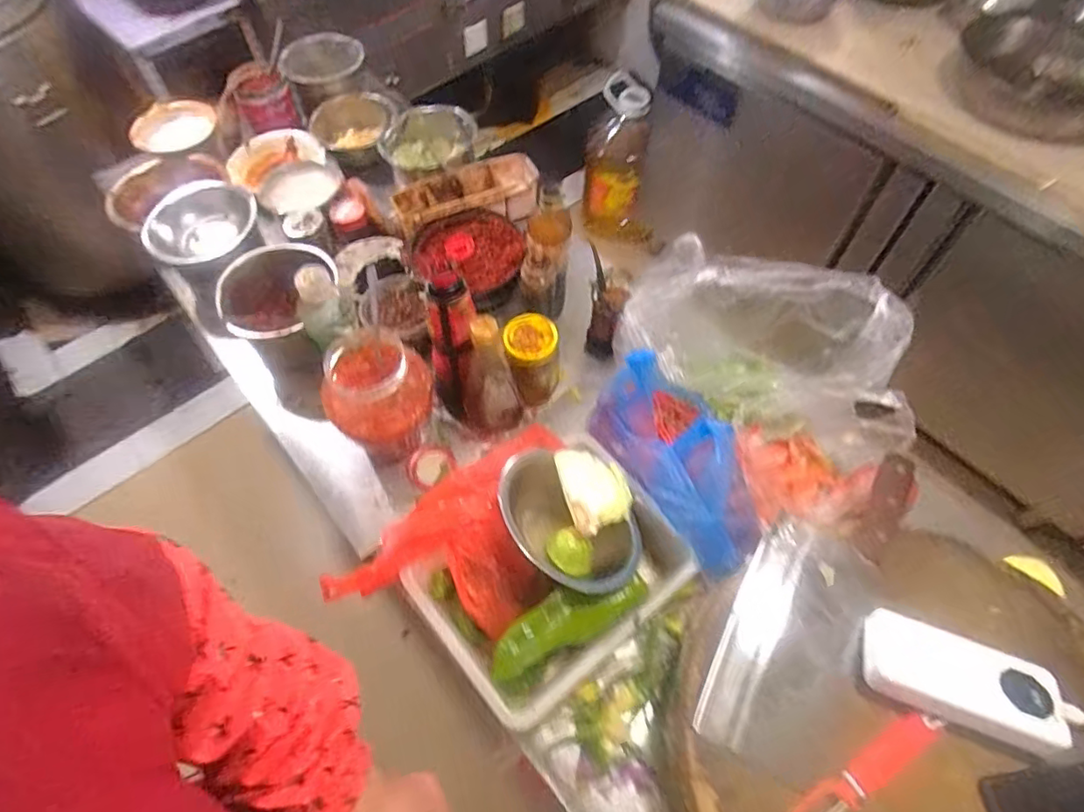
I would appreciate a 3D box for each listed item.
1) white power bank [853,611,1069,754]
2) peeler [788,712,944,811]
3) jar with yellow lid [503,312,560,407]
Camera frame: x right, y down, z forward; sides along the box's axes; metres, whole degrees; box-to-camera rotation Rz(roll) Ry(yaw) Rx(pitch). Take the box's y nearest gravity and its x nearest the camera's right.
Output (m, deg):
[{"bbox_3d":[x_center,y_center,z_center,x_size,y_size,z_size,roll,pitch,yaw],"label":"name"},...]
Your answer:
[{"bbox_3d":[0.359,0.232,0.504,0.151,0.025,0.066,17,61,11],"label":"white power bank"},{"bbox_3d":[0.265,0.302,0.478,0.165,0.014,0.027,-26,62,-14],"label":"peeler"},{"bbox_3d":[-0.013,-0.063,0.824,0.071,0.116,0.073,0,59,1],"label":"jar with yellow lid"}]

